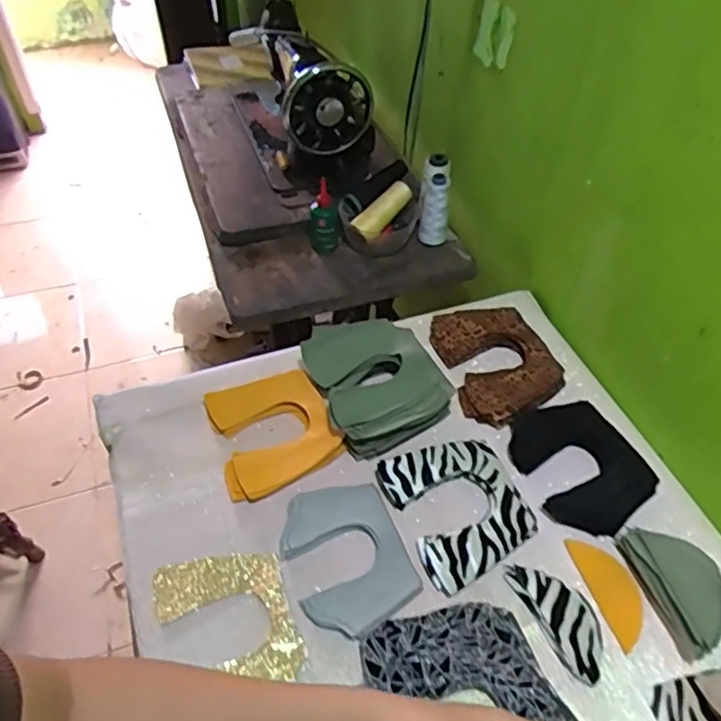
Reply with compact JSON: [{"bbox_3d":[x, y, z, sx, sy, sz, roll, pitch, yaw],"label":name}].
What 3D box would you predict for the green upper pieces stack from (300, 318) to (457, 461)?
[{"bbox_3d":[0.017,0.021,0.749,0.144,0.061,0.164,-18,51,-17],"label":"green upper pieces stack"}]

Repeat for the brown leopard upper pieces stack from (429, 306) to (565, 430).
[{"bbox_3d":[0.175,-0.005,0.800,0.137,0.026,0.170,-19,52,-18],"label":"brown leopard upper pieces stack"}]

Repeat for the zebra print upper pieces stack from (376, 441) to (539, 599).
[{"bbox_3d":[0.108,0.152,0.663,0.135,0.014,0.152,-21,52,-19],"label":"zebra print upper pieces stack"}]

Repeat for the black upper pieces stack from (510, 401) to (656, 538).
[{"bbox_3d":[0.249,0.117,0.703,0.124,0.032,0.165,-17,51,-16],"label":"black upper pieces stack"}]

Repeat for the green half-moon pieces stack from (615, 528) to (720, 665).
[{"bbox_3d":[0.314,0.219,0.606,0.068,0.039,0.127,-14,50,-14],"label":"green half-moon pieces stack"}]

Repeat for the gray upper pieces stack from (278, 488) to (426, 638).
[{"bbox_3d":[-0.014,0.195,0.626,0.116,0.011,0.157,-20,52,-19],"label":"gray upper pieces stack"}]

